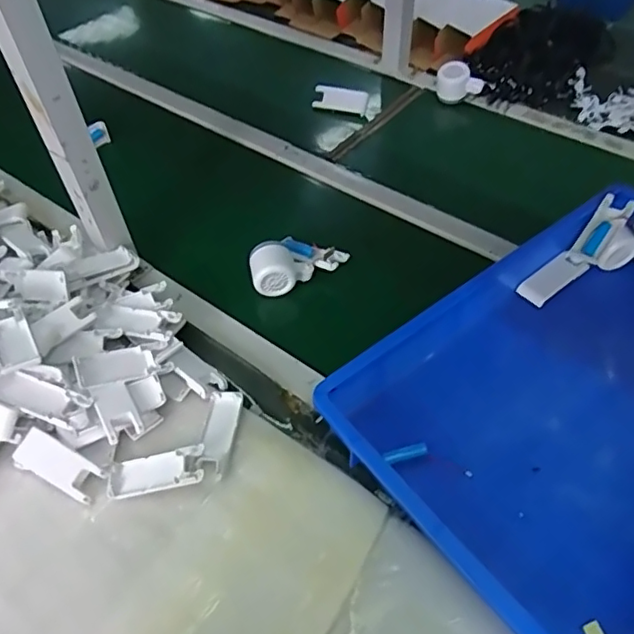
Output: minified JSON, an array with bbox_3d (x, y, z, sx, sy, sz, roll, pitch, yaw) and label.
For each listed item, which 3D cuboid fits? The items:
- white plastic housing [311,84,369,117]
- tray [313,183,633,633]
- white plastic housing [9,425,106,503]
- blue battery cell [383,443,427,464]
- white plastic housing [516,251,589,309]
[{"bbox_3d":[0.047,-0.411,1.074,0.106,0.048,0.017,4,50,-16],"label":"white plastic housing"},{"bbox_3d":[0.313,0.074,0.615,0.519,0.070,0.359,-33,58,-22],"label":"tray"},{"bbox_3d":[-0.272,0.158,0.602,0.100,0.014,0.040,23,71,13],"label":"white plastic housing"},{"bbox_3d":[0.093,0.144,0.599,0.045,0.012,0.011,-13,52,-8],"label":"blue battery cell"},{"bbox_3d":[0.310,-0.050,0.749,0.105,0.013,0.037,-33,58,-22],"label":"white plastic housing"}]

